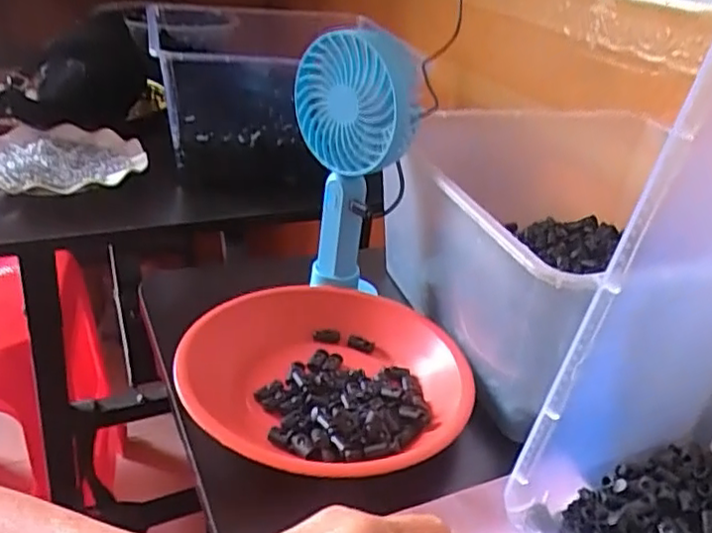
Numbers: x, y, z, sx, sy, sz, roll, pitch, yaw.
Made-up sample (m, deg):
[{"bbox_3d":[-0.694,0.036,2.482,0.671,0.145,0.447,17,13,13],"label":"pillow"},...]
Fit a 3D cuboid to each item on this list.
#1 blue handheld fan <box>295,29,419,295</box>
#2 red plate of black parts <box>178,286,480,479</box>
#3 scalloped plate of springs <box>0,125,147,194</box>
[{"bbox_3d":[-0.005,-0.069,0.534,0.105,0.228,0.061,24,33,26],"label":"blue handheld fan"},{"bbox_3d":[-0.017,0.072,0.461,0.185,0.032,0.191,3,26,-1],"label":"red plate of black parts"},{"bbox_3d":[-0.336,-0.121,0.739,0.184,0.027,0.176,6,29,-4],"label":"scalloped plate of springs"}]

